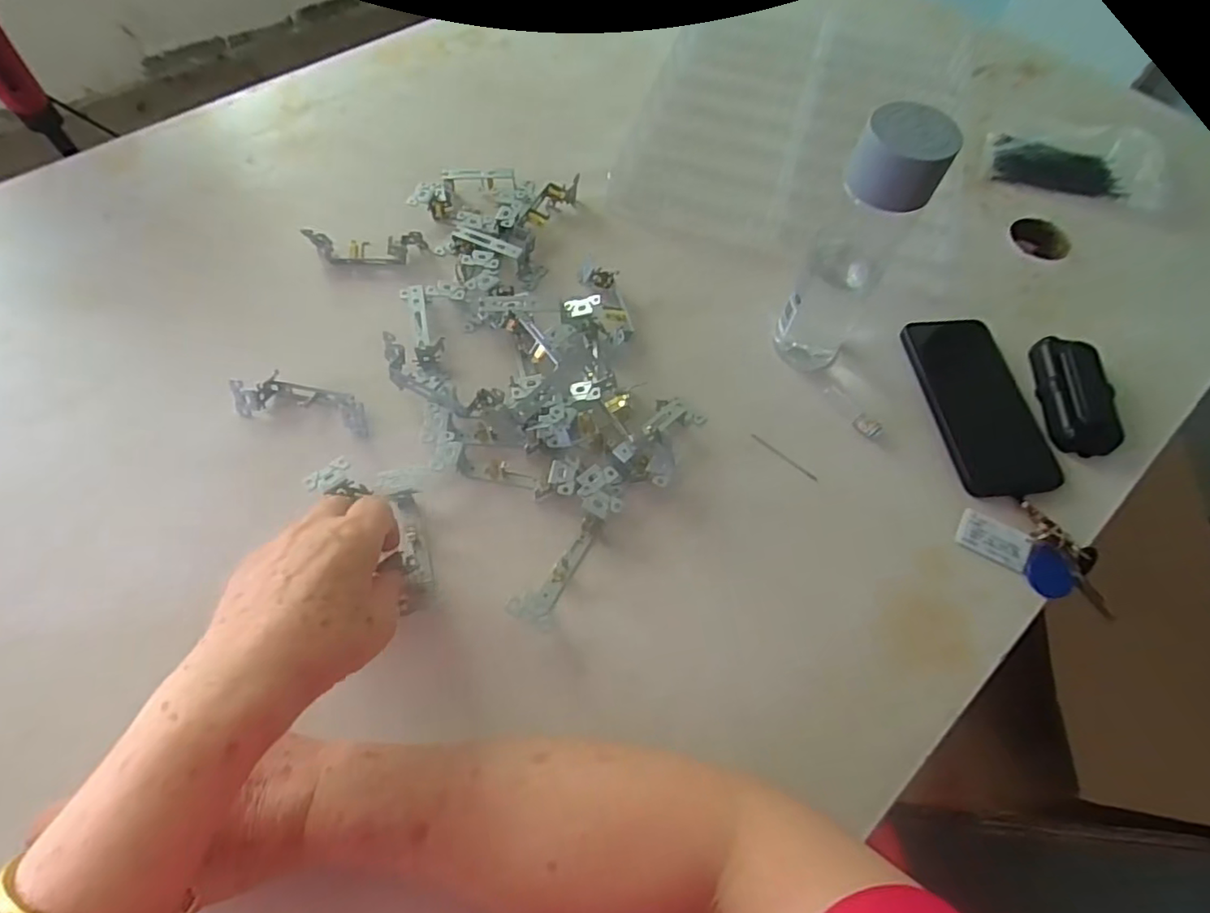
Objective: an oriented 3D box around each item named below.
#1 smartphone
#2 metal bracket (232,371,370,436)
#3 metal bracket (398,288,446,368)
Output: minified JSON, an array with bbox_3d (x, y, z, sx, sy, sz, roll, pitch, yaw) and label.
[{"bbox_3d":[0.307,-0.044,0.485,0.080,0.012,0.160,-5,63,-3],"label":"smartphone"},{"bbox_3d":[-0.234,-0.044,0.466,0.105,0.026,0.035,9,63,4],"label":"metal bracket"},{"bbox_3d":[-0.155,-0.112,0.504,0.025,0.028,0.071,-16,64,-9],"label":"metal bracket"}]

